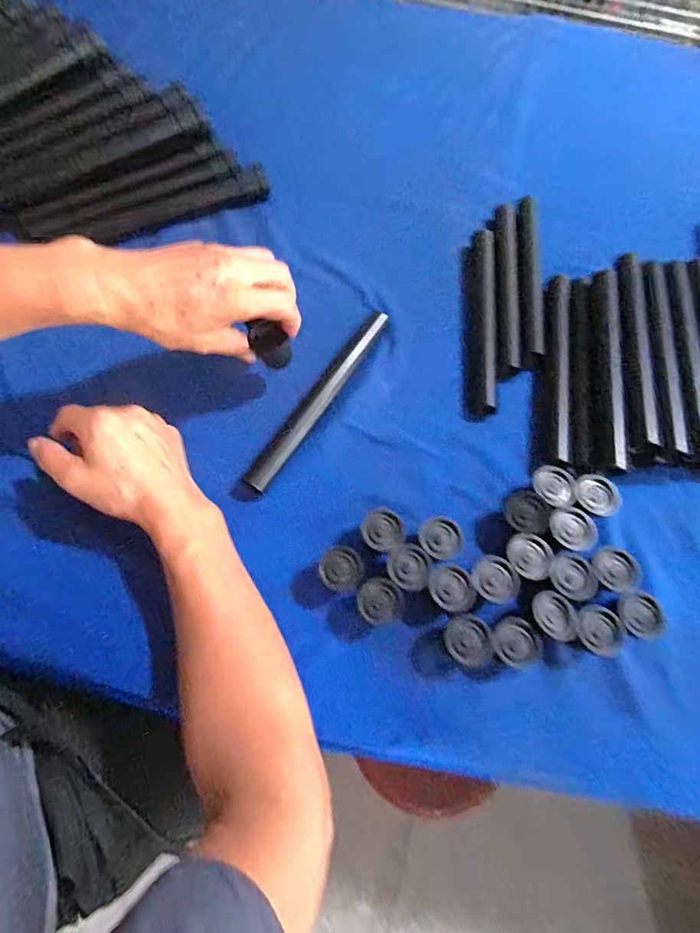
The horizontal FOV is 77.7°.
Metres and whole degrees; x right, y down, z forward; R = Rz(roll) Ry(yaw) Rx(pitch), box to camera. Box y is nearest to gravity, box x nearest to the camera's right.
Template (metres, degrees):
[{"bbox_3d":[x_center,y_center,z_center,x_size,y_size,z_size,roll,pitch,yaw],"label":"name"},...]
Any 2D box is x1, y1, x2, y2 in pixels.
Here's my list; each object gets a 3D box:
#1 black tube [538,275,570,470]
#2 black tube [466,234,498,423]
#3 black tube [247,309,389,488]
[{"bbox_3d":[0.209,-0.099,0.442,0.028,0.020,0.229,12,70,2],"label":"black tube"},{"bbox_3d":[0.144,-0.160,0.474,0.030,0.023,0.221,4,70,-1],"label":"black tube"},{"bbox_3d":[-0.029,-0.068,0.422,0.025,0.016,0.216,33,72,9],"label":"black tube"}]

